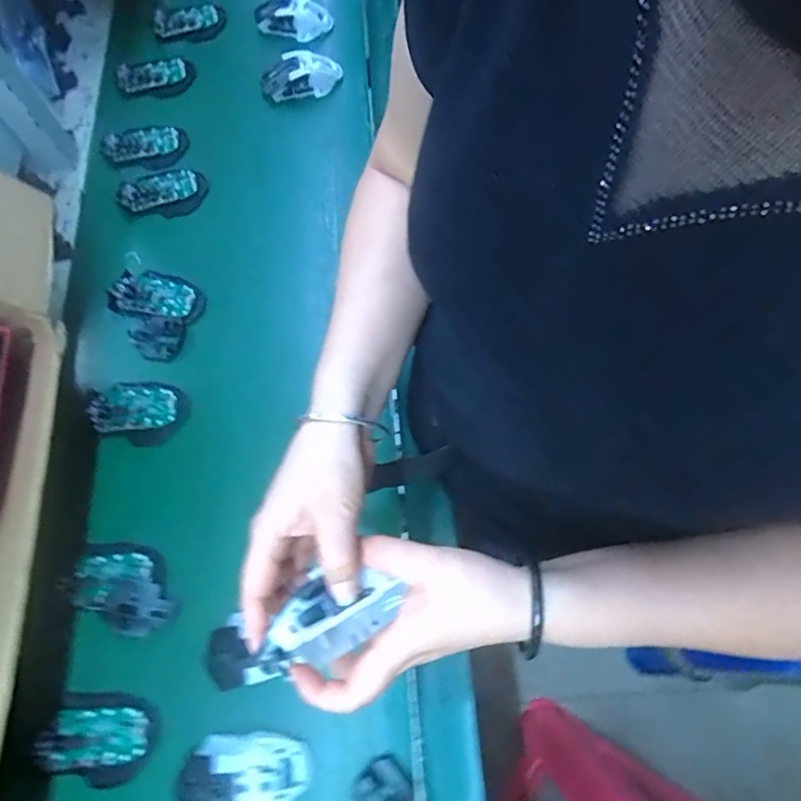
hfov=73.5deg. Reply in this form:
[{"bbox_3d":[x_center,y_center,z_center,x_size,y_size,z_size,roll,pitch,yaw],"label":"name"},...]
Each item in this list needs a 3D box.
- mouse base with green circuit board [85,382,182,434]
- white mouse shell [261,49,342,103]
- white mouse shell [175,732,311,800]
[{"bbox_3d":[-0.307,0.004,0.616,0.099,0.024,0.058,-8,70,0],"label":"mouse base with green circuit board"},{"bbox_3d":[-0.145,-0.477,0.788,0.113,0.034,0.064,-11,70,-3],"label":"white mouse shell"},{"bbox_3d":[-0.142,0.332,0.472,0.115,0.033,0.062,-3,70,2],"label":"white mouse shell"}]

